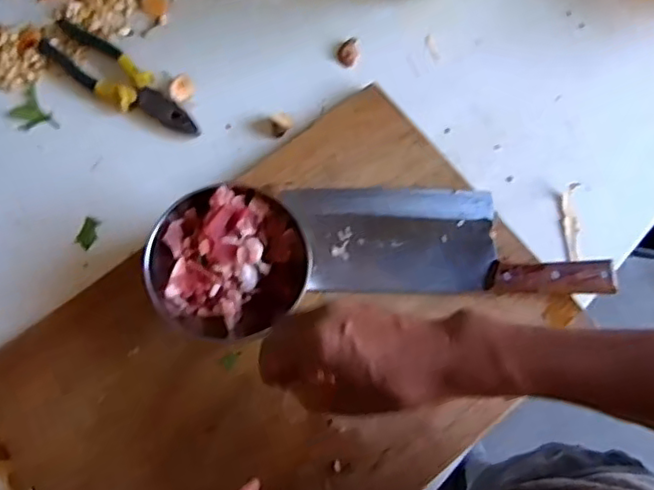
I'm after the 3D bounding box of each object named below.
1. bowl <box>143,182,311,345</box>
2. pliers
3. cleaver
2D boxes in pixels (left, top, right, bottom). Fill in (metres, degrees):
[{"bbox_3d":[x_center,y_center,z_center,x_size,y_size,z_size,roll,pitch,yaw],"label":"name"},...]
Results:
[{"bbox_3d":[-0.086,0.015,0.554,0.133,0.075,0.128,-1,74,2],"label":"bowl"},{"bbox_3d":[-0.217,-0.174,0.647,0.197,0.016,0.053,35,78,11],"label":"pliers"},{"bbox_3d":[0.114,-0.005,0.588,0.291,0.018,0.097,1,74,2],"label":"cleaver"}]

